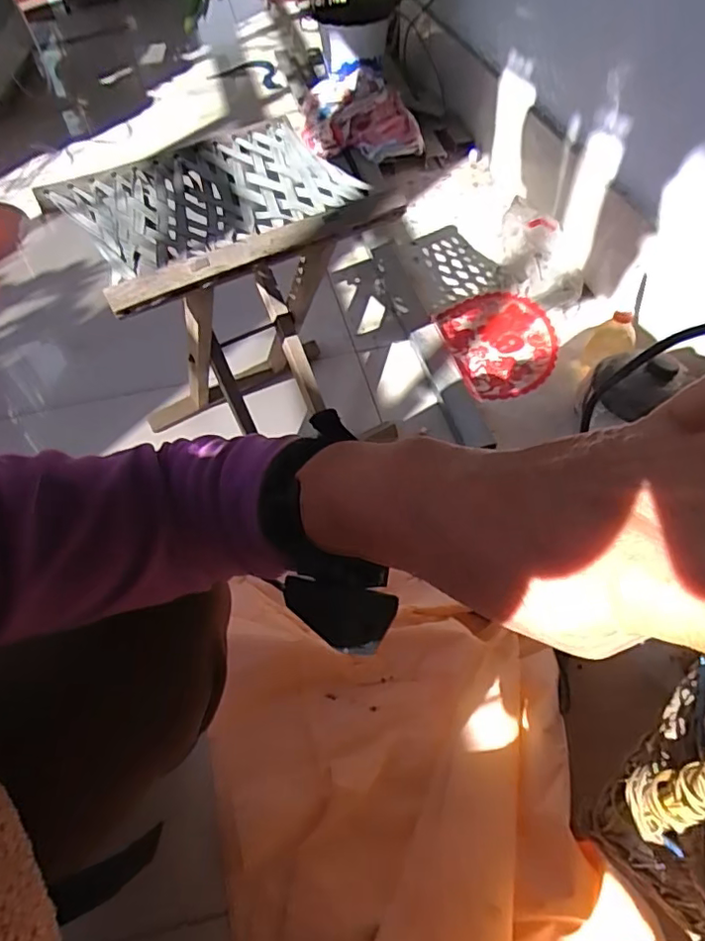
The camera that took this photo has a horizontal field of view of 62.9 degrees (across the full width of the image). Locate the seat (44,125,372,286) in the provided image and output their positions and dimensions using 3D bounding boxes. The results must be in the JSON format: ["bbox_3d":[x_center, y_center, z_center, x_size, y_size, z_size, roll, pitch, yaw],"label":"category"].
[{"bbox_3d":[-0.178,-0.330,0.700,0.304,0.032,0.258,-26,56,-17],"label":"seat"}]

